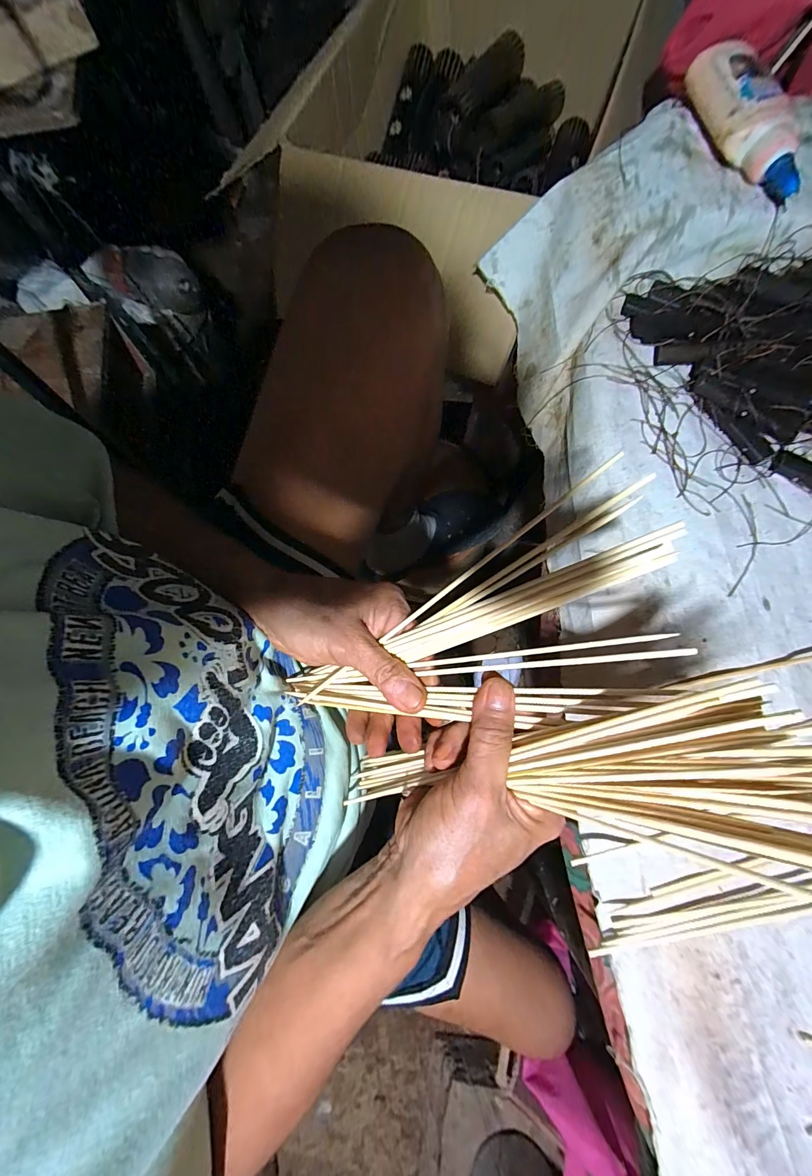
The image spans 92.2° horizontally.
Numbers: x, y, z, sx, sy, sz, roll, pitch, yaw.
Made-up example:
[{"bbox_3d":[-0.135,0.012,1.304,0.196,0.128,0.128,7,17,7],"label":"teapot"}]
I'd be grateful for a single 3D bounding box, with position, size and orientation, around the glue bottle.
[{"bbox_3d":[0.226,-0.309,0.258,0.037,0.025,0.113,-15,80,1],"label":"glue bottle"}]

